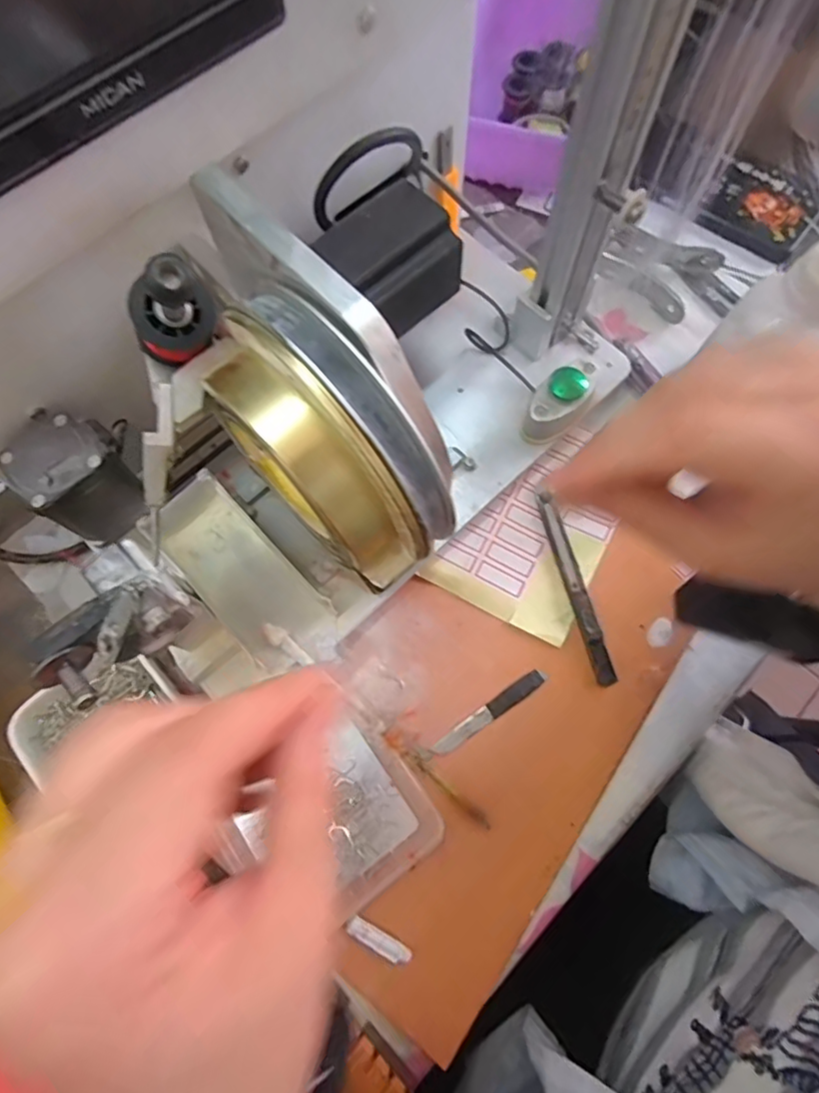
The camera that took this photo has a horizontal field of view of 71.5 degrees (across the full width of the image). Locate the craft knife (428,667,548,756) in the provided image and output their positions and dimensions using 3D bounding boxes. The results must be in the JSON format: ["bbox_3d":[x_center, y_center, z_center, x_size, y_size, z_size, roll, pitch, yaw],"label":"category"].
[{"bbox_3d":[0.048,0.098,0.336,0.078,0.004,0.011,-34,75,-10],"label":"craft knife"}]

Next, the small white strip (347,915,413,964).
[{"bbox_3d":[-0.016,0.206,0.297,0.035,0.004,0.010,26,74,9],"label":"small white strip"}]

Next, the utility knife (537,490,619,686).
[{"bbox_3d":[0.103,0.025,0.354,0.011,0.008,0.121,-15,72,-4],"label":"utility knife"}]

